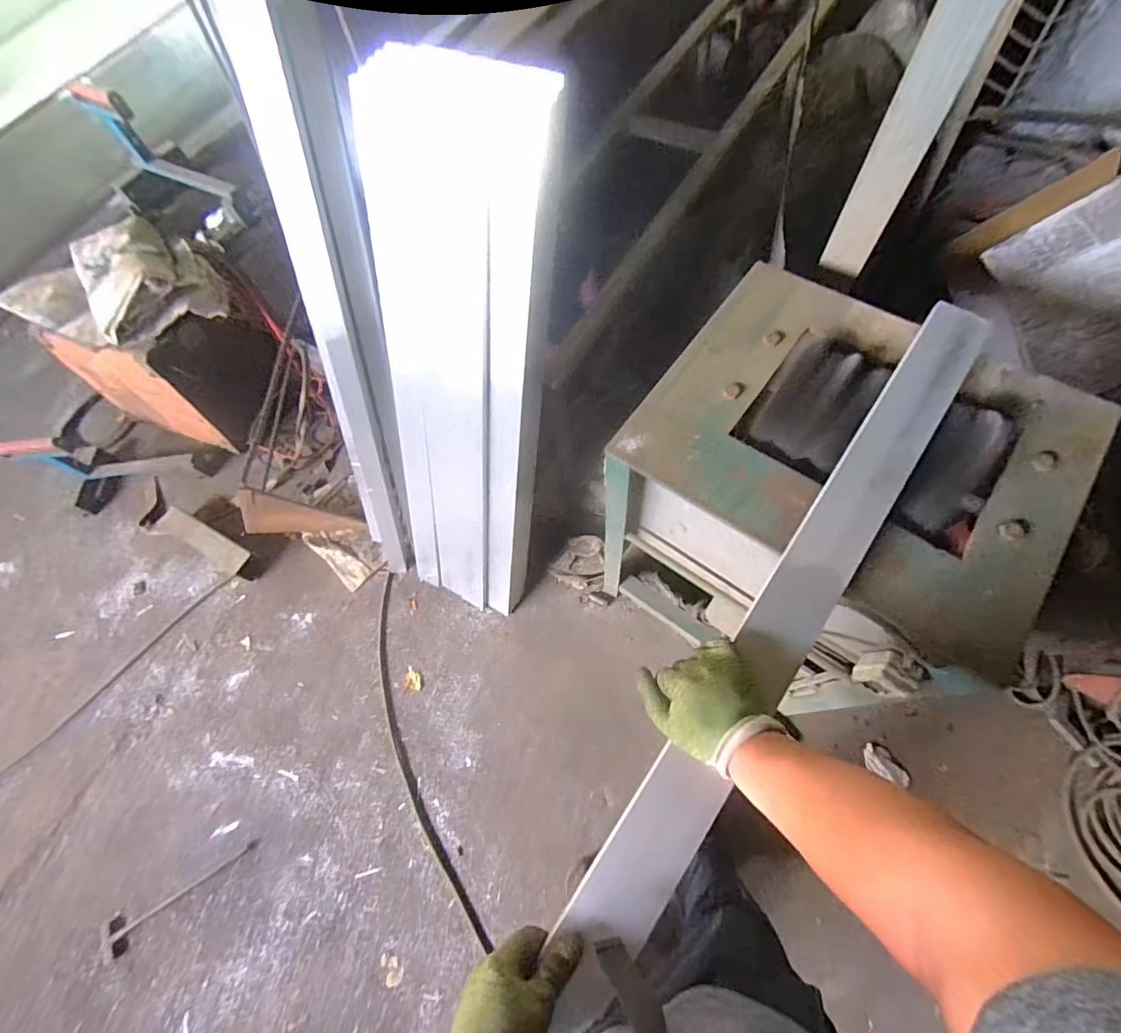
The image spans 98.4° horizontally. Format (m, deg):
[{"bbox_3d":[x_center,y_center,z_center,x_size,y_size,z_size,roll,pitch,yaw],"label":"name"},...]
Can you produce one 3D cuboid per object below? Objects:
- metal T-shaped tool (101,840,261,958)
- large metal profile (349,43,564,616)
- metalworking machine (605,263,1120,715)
[{"bbox_3d":[-0.919,0.925,1.165,0.377,0.047,0.086,-28,67,-8],"label":"metal T-shaped tool"},{"bbox_3d":[-0.204,-0.212,1.057,0.352,1.158,0.111,15,41,8],"label":"large metal profile"},{"bbox_3d":[0.461,0.022,1.040,0.591,0.763,0.531,32,72,17],"label":"metalworking machine"}]

